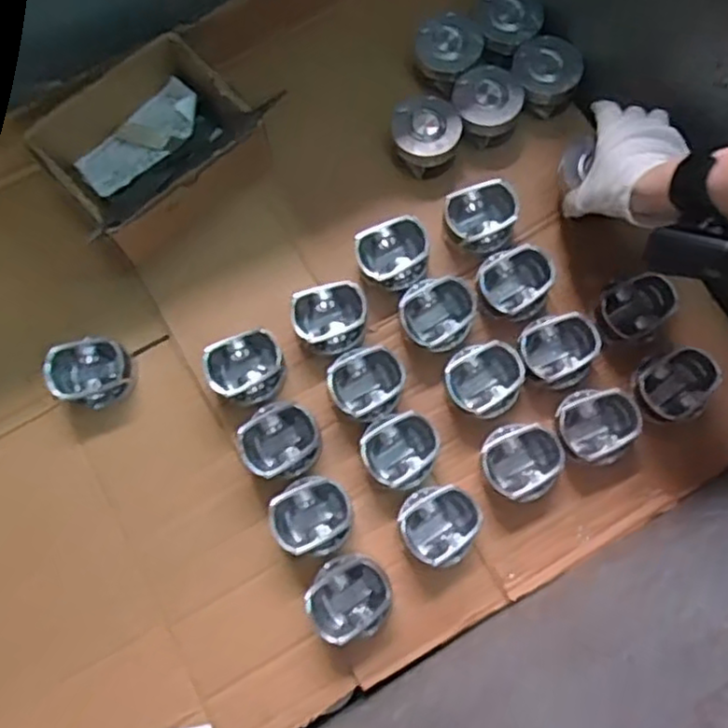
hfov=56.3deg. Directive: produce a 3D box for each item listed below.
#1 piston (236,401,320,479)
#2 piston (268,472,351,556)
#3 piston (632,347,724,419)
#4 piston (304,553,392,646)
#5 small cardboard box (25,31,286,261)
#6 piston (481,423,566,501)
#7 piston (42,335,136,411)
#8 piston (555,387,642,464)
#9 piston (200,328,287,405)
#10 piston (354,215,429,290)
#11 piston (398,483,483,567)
[{"bbox_3d":[-0.081,0.077,0.673,0.071,0.049,0.072,0,77,1],"label":"piston"},{"bbox_3d":[-0.050,0.146,0.657,0.071,0.057,0.070,0,77,1],"label":"piston"},{"bbox_3d":[0.308,0.020,0.683,0.080,0.046,0.069,-37,79,-7],"label":"piston"},{"bbox_3d":[-0.012,0.217,0.635,0.071,0.054,0.075,0,77,1],"label":"piston"},{"bbox_3d":[-0.213,-0.229,0.729,0.218,0.095,0.171,-32,78,-6],"label":"small cardboard box"},{"bbox_3d":[0.153,0.096,0.668,0.076,0.036,0.075,0,77,1],"label":"piston"},{"bbox_3d":[-0.275,0.008,0.690,0.073,0.056,0.076,17,78,5],"label":"piston"},{"bbox_3d":[0.233,0.058,0.671,0.080,0.037,0.073,0,77,1],"label":"piston"},{"bbox_3d":[-0.116,0.008,0.679,0.075,0.047,0.075,-21,77,-4],"label":"piston"},{"bbox_3d":[0.029,-0.112,0.710,0.077,0.040,0.072,-12,77,-2],"label":"piston"},{"bbox_3d":[0.071,0.152,0.654,0.072,0.039,0.077,0,77,1],"label":"piston"}]

